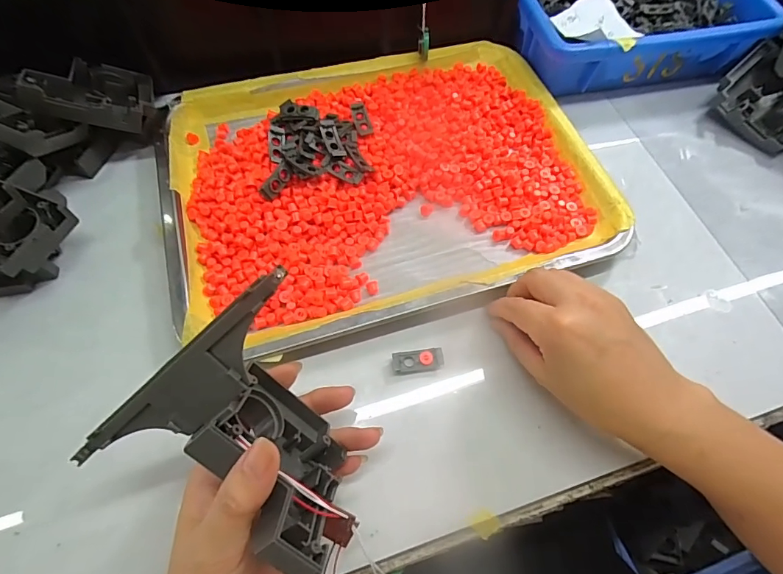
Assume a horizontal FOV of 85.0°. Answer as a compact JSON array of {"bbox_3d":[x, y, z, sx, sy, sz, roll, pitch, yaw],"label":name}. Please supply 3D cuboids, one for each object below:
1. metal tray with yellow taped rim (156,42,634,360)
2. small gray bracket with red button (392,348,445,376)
[{"bbox_3d":[-0.007,-0.099,0.353,0.341,0.026,0.258,-15,70,-9],"label":"metal tray with yellow taped rim"},{"bbox_3d":[0.018,0.052,0.297,0.035,0.008,0.015,-6,69,-5],"label":"small gray bracket with red button"}]

